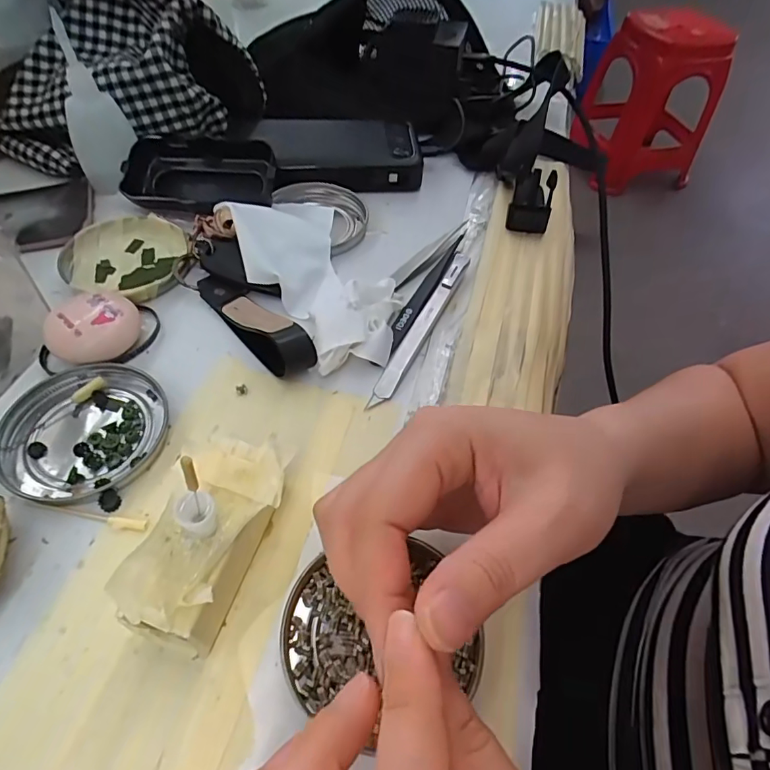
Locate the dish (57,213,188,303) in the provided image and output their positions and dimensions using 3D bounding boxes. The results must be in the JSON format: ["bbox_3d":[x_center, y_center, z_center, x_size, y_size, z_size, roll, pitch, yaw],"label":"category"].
[{"bbox_3d":[-0.171,-0.086,0.332,0.081,0.013,0.074,2,54,-3],"label":"dish"}]

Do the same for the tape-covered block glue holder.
[{"bbox_3d":[-0.070,0.064,0.207,0.042,0.042,0.081,14,54,8],"label":"tape-covered block glue holder"}]

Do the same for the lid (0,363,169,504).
[{"bbox_3d":[-0.153,0.022,0.253,0.073,0.007,0.076,1,53,-2],"label":"lid"}]

